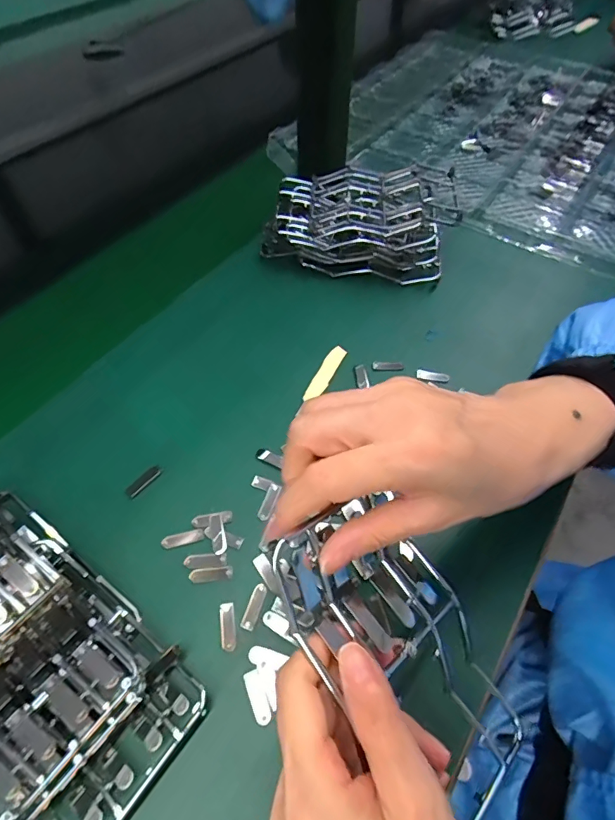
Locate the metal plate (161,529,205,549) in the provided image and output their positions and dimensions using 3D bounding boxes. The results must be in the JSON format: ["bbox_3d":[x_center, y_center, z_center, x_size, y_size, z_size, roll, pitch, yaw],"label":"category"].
[{"bbox_3d":[-0.086,0.089,0.321,0.028,0.004,0.009,-13,58,-9],"label":"metal plate"}]

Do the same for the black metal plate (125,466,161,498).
[{"bbox_3d":[-0.123,0.053,0.347,0.008,0.004,0.029,33,60,21],"label":"black metal plate"}]

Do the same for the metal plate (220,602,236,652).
[{"bbox_3d":[-0.050,0.136,0.291,0.009,0.004,0.028,-6,55,-6],"label":"metal plate"}]

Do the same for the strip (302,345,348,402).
[{"bbox_3d":[0.016,-0.033,0.411,0.014,0.008,0.063,23,57,15],"label":"strip"}]

